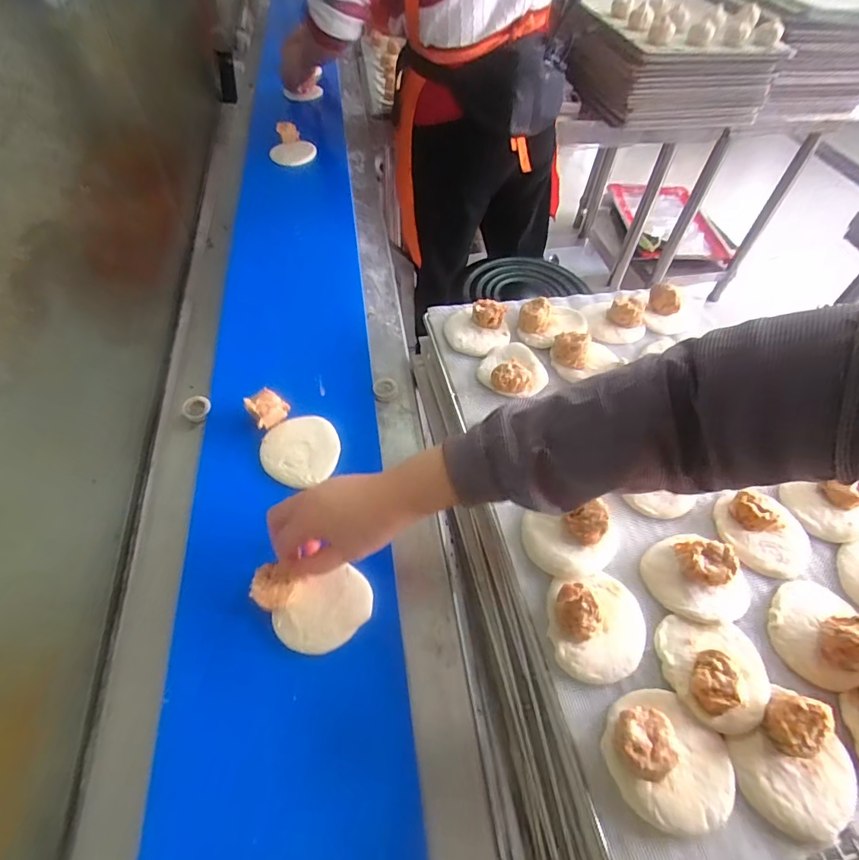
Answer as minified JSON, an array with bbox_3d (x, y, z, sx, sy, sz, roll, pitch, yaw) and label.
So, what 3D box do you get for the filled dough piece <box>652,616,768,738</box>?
[{"bbox_3d":[0.223,0.181,0.369,0.075,0.024,0.080,2,52,-3],"label":"filled dough piece"}]

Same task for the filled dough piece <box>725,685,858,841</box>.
[{"bbox_3d":[0.258,0.233,0.331,0.083,0.031,0.074,-25,58,-22],"label":"filled dough piece"}]

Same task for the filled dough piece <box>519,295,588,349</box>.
[{"bbox_3d":[0.160,-0.144,0.620,0.097,0.036,0.068,-29,60,-24],"label":"filled dough piece"}]

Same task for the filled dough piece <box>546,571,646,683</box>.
[{"bbox_3d":[0.136,0.150,0.381,0.078,0.030,0.080,2,52,-3],"label":"filled dough piece"}]

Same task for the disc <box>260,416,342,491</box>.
[{"bbox_3d":[-0.144,0.023,0.538,0.084,0.011,0.095,-16,55,-16],"label":"disc"}]

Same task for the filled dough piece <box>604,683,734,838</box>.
[{"bbox_3d":[0.168,0.222,0.330,0.086,0.034,0.081,2,52,-3],"label":"filled dough piece"}]

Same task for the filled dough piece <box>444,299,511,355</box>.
[{"bbox_3d":[0.061,-0.131,0.599,0.079,0.027,0.083,12,52,5],"label":"filled dough piece"}]

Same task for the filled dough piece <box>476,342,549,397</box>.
[{"bbox_3d":[0.095,-0.075,0.556,0.071,0.020,0.072,2,52,-3],"label":"filled dough piece"}]

